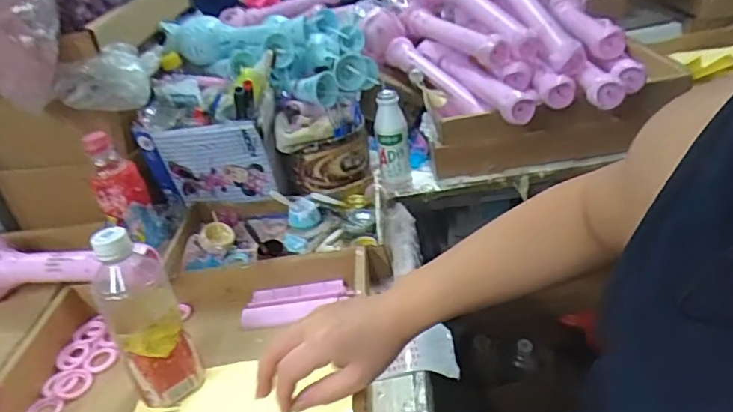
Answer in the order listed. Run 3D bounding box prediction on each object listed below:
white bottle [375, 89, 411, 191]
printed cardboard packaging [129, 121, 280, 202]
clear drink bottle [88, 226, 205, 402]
[{"bbox_3d":[0.041,-0.102,0.872,0.051,0.146,0.060,-8,29,2],"label":"white bottle"},{"bbox_3d":[-0.226,-0.060,0.800,0.180,0.131,0.030,-6,29,4],"label":"printed cardboard packaging"},{"bbox_3d":[-0.211,0.107,0.528,0.063,0.179,0.058,-24,32,-24],"label":"clear drink bottle"}]

